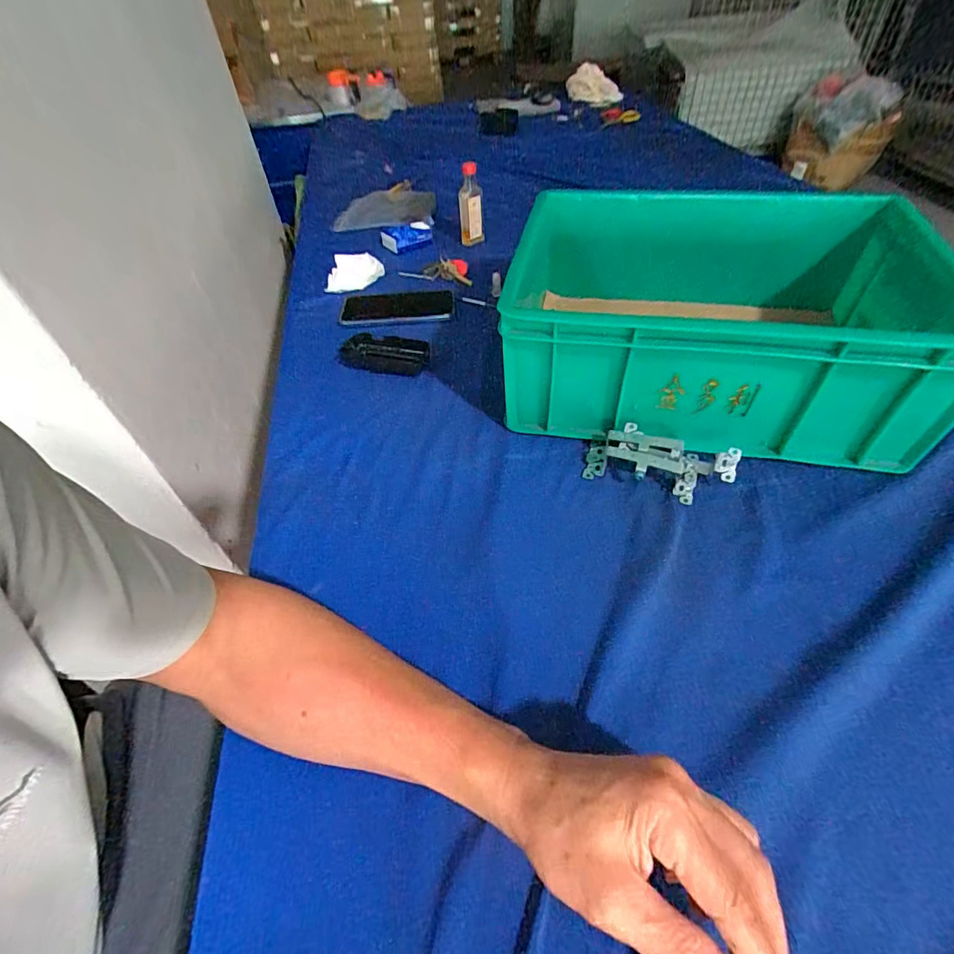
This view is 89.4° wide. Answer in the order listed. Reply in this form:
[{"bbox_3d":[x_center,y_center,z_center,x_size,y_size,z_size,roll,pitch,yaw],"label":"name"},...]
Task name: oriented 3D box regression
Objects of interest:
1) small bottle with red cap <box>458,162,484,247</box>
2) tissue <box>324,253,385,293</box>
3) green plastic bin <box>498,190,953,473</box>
[{"bbox_3d":[-0.011,-0.465,0.825,0.040,0.124,0.037,-7,48,-2],"label":"small bottle with red cap"},{"bbox_3d":[-0.192,-0.319,0.751,0.092,0.046,0.030,-15,48,-9],"label":"tissue"},{"bbox_3d":[0.250,-0.174,0.526,0.411,0.145,0.297,5,48,9],"label":"green plastic bin"}]

